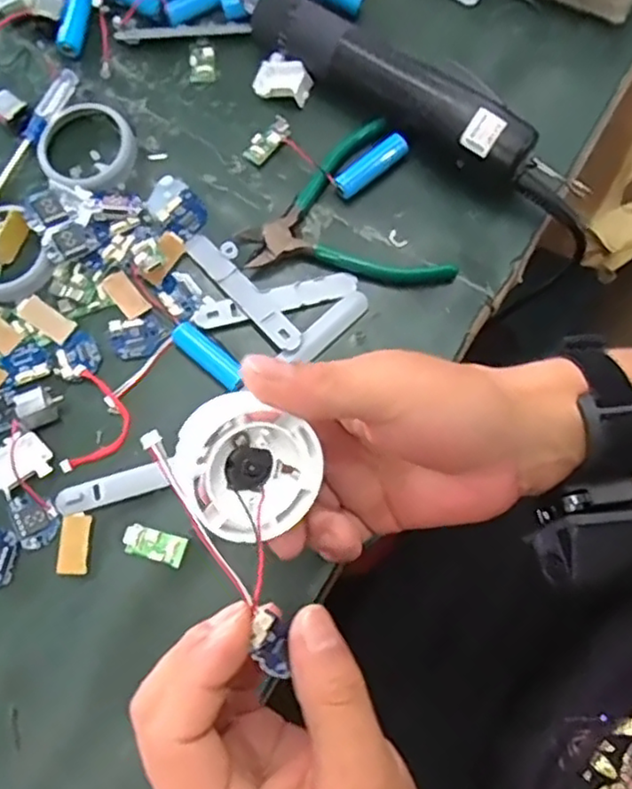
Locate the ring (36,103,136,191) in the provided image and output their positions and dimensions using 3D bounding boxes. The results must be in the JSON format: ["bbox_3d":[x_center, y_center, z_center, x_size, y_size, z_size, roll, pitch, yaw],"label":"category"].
[{"bbox_3d":[-0.142,-0.151,0.402,0.057,0.010,0.055,0,77,-1],"label":"ring"}]

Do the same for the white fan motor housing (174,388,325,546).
[{"bbox_3d":[-0.027,0.026,0.253,0.050,0.024,0.055,-40,81,-9],"label":"white fan motor housing"}]

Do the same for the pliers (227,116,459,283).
[{"bbox_3d":[0.011,-0.097,0.387,0.107,0.014,0.106,-22,79,-6],"label":"pliers"}]

